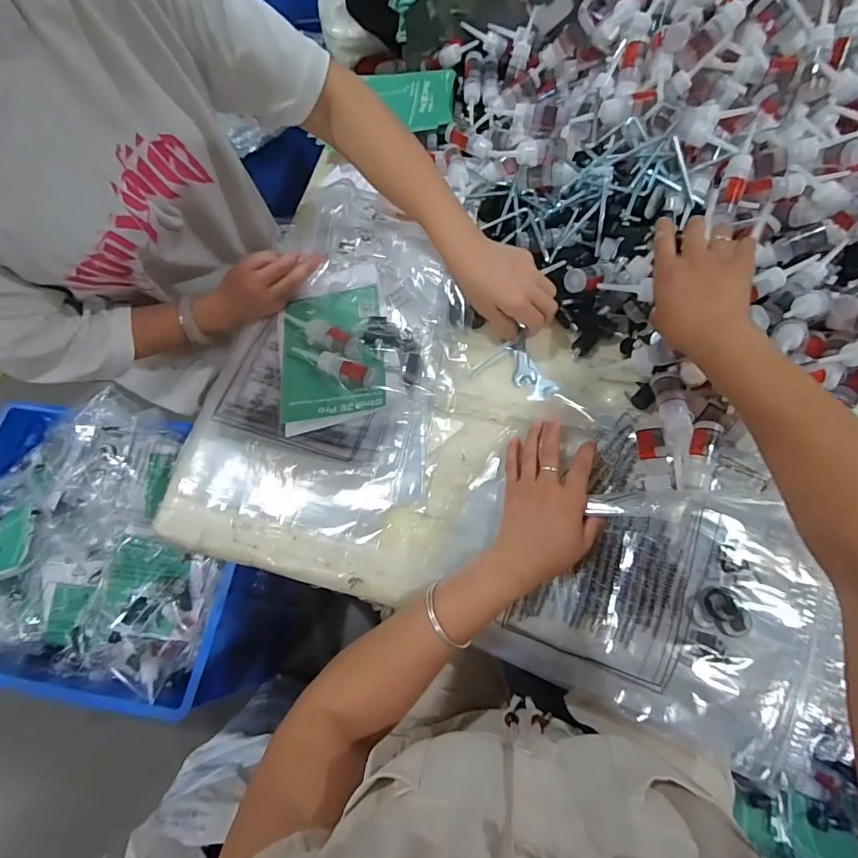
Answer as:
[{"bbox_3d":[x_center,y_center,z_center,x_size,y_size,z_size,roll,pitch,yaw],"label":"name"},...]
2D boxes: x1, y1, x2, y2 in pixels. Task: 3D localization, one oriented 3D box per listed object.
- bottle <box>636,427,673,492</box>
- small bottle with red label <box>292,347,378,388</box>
[{"bbox_3d":[0.227,0.030,0.455,0.026,0.023,0.062,-10,93,-1],"label":"bottle"},{"bbox_3d":[-0.111,-0.072,0.525,0.105,0.023,0.026,18,69,11],"label":"small bottle with red label"}]

